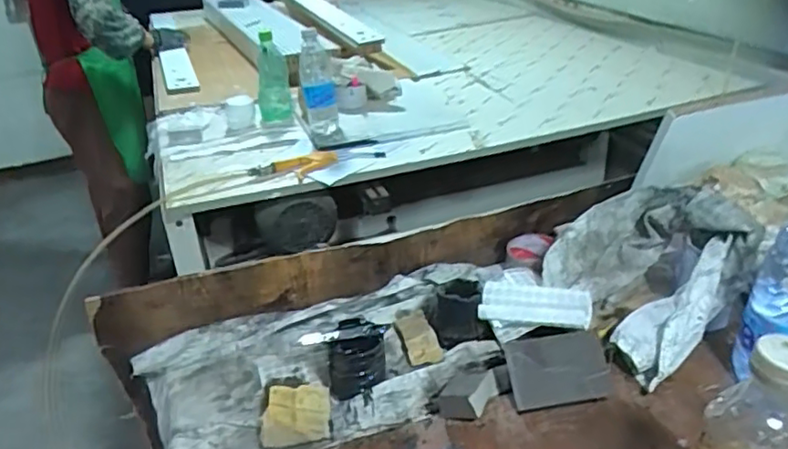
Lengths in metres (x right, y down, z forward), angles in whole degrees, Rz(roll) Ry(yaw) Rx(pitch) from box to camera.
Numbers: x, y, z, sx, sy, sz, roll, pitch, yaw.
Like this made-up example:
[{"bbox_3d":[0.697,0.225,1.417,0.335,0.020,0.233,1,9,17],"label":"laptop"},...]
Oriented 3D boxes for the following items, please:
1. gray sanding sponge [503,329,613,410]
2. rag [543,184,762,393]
[{"bbox_3d":[0.174,0.155,0.659,0.102,0.070,0.021,-10,-3,-4],"label":"gray sanding sponge"},{"bbox_3d":[0.300,0.054,0.736,0.174,0.150,0.195,-19,34,-23],"label":"rag"}]

